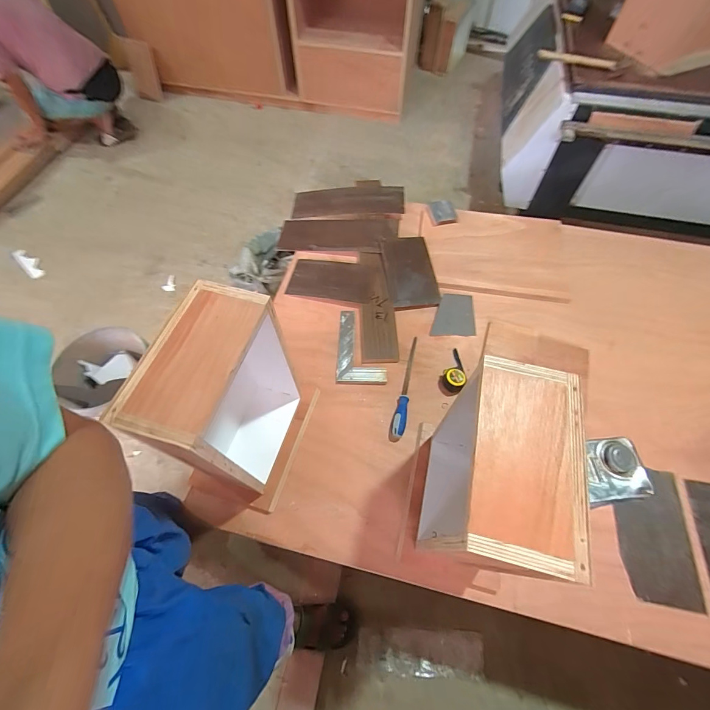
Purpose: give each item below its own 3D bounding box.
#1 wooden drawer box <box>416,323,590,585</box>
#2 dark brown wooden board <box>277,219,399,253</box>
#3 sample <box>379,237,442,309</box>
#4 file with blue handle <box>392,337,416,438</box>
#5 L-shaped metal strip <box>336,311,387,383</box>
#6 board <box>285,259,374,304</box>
[{"bbox_3d":[0.235,0.210,0.637,0.139,0.427,0.313,11,63,9],"label":"wooden drawer box"},{"bbox_3d":[-0.065,-0.426,1.238,0.423,0.014,0.159,3,66,10],"label":"dark brown wooden board"},{"bbox_3d":[0.173,-0.278,1.125,0.152,0.016,0.276,-9,62,-5],"label":"sample"},{"bbox_3d":[0.139,0.078,0.946,0.032,0.025,0.301,11,62,6],"label":"file with blue handle"},{"bbox_3d":[0.020,-0.029,1.017,0.140,0.010,0.234,1,61,1],"label":"L-shaped metal strip"},{"bbox_3d":[-0.075,-0.250,1.147,0.276,0.017,0.160,10,62,6],"label":"board"}]

